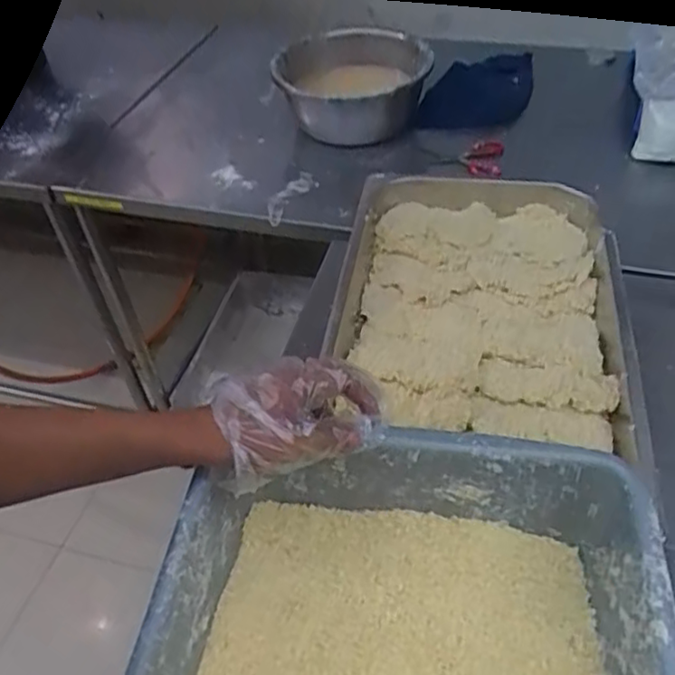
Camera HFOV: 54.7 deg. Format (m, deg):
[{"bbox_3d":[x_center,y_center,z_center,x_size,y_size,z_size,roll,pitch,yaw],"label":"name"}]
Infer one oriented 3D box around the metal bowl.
[{"bbox_3d":[0.018,-0.404,1.067,0.242,0.112,0.242,-3,45,3],"label":"metal bowl"}]

